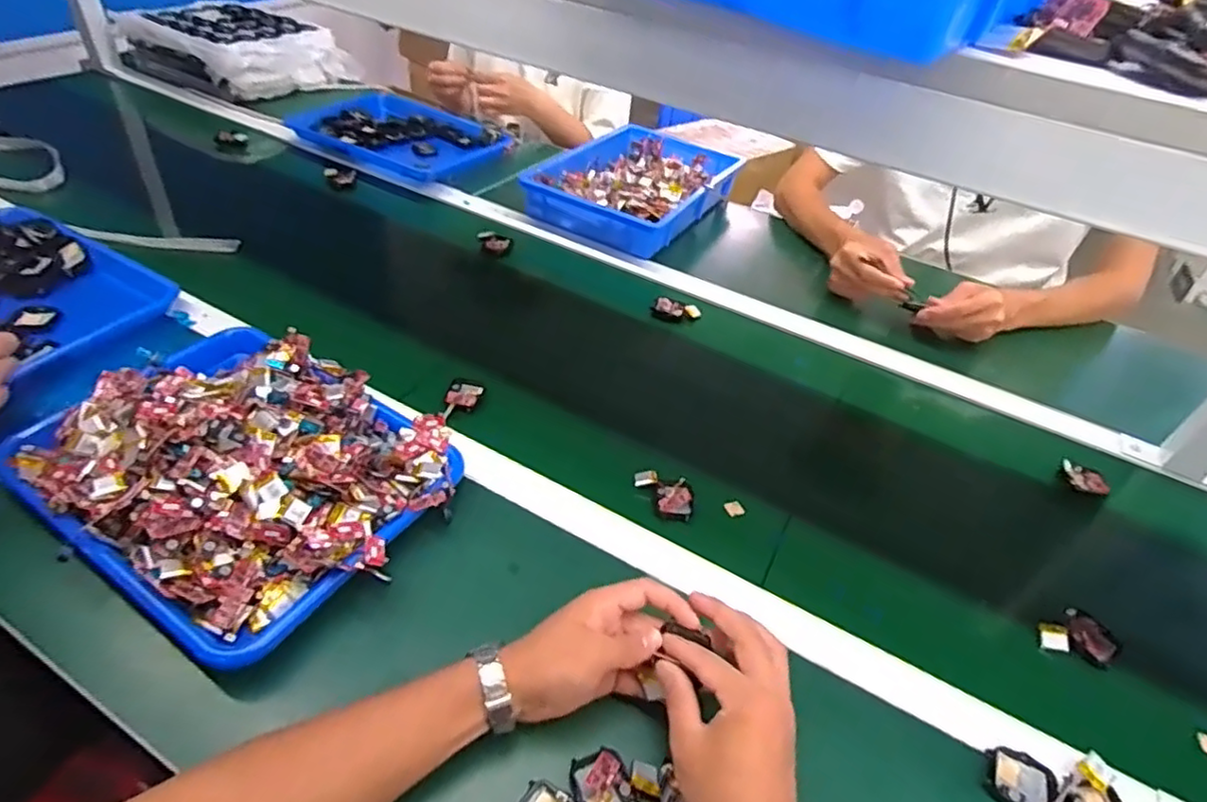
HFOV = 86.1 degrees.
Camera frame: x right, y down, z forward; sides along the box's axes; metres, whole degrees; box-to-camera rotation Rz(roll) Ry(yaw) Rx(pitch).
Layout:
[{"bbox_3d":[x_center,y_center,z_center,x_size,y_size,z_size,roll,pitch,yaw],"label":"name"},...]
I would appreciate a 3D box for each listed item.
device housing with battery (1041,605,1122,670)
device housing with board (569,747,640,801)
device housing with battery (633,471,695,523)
[{"bbox_3d":[0.406,0.202,0.557,0.060,0.017,0.044,11,42,5],"label":"device housing with battery"},{"bbox_3d":[0.000,0.255,0.428,0.037,0.016,0.045,-18,47,-25],"label":"device housing with board"},{"bbox_3d":[0.061,0.090,0.624,0.038,0.019,0.064,-21,49,-28],"label":"device housing with battery"}]

